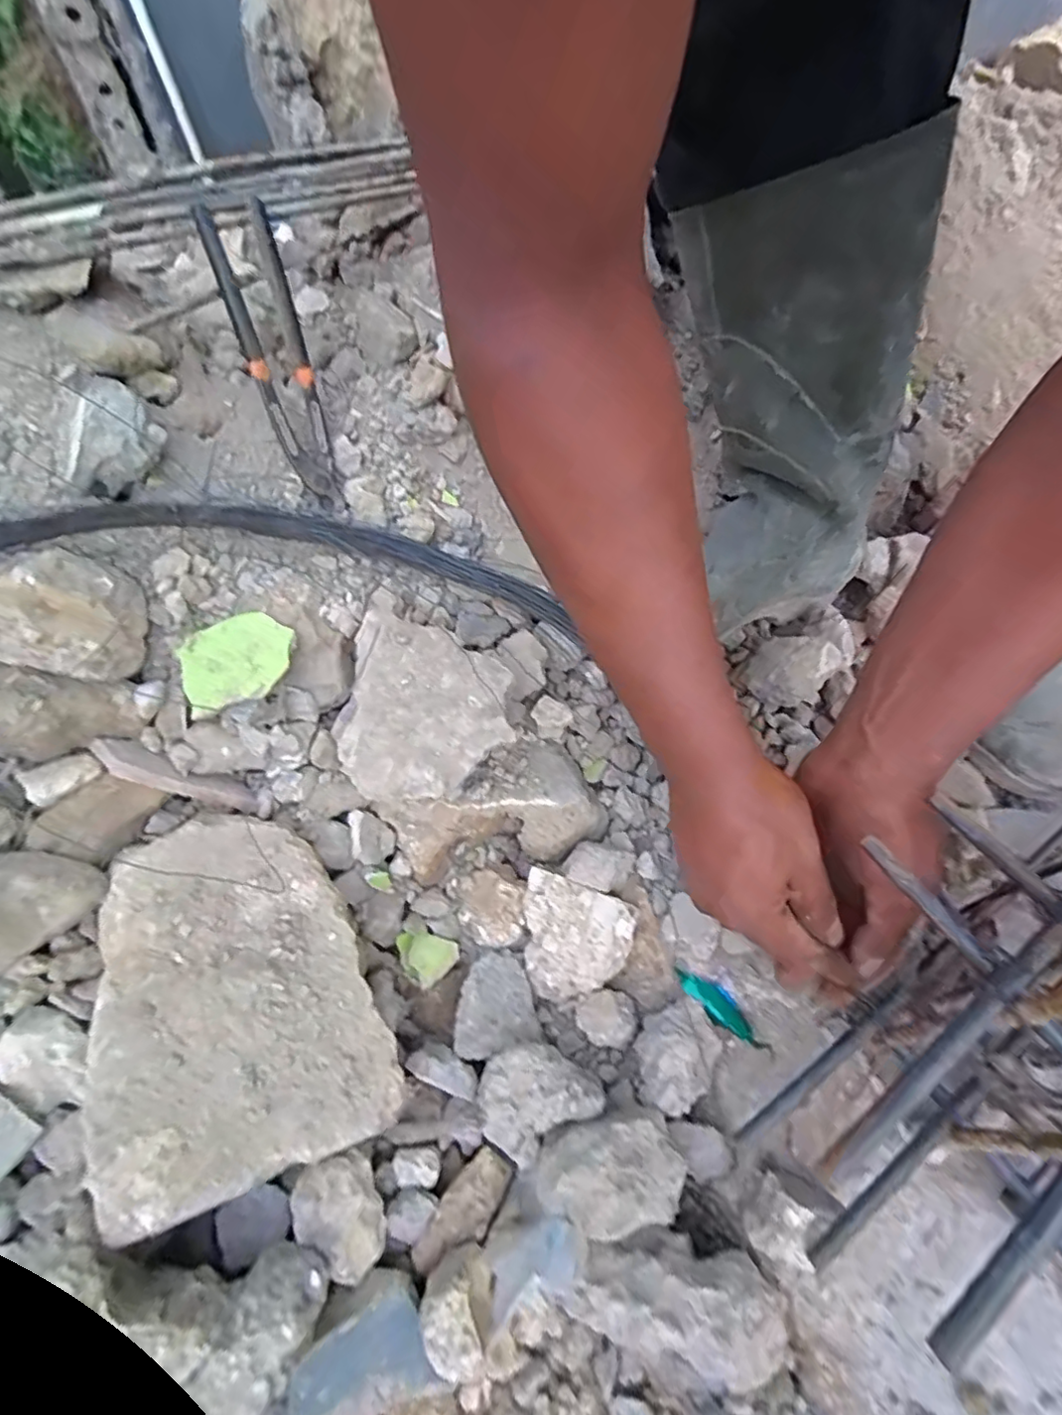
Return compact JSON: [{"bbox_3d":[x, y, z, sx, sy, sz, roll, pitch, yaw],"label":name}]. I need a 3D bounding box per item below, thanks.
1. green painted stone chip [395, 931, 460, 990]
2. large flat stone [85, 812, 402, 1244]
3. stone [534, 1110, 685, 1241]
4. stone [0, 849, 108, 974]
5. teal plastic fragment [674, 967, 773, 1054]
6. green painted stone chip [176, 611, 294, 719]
[{"bbox_3d":[-0.075,0.171,0.411,0.041,0.012,0.033,33,60,27],"label":"green painted stone chip"},{"bbox_3d":[-0.165,0.154,0.336,0.131,0.050,0.193,-11,59,-23],"label":"large flat stone"},{"bbox_3d":[0.041,0.245,0.307,0.075,0.034,0.048,-13,51,-6],"label":"stone"},{"bbox_3d":[-0.294,0.110,0.339,0.073,0.030,0.056,-36,86,-5],"label":"stone"},{"bbox_3d":[0.125,0.196,0.382,0.022,0.014,0.068,-34,56,-21],"label":"teal plastic fragment"},{"bbox_3d":[-0.200,-0.033,0.398,0.071,0.007,0.065,-20,68,-15],"label":"green painted stone chip"}]

